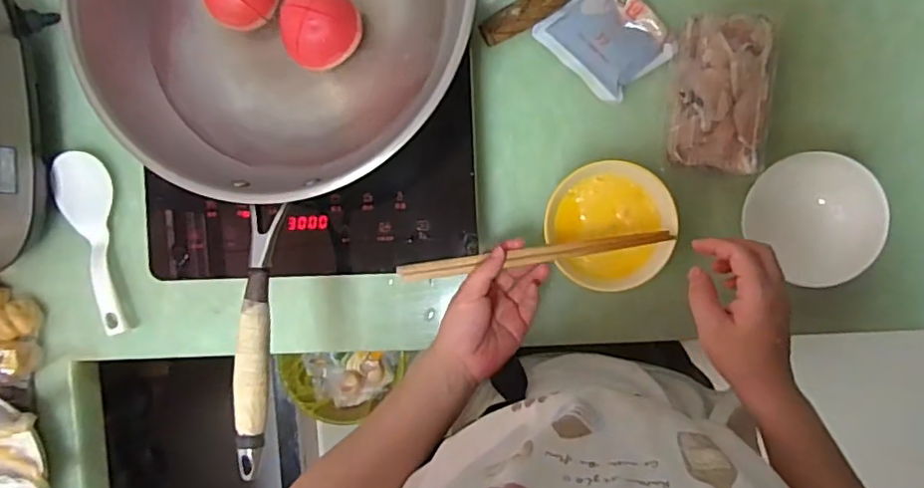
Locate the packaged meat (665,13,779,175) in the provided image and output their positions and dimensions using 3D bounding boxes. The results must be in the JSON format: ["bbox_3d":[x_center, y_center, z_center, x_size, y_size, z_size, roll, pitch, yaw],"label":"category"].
[{"bbox_3d":[0.233,-0.135,0.552,0.081,0.045,0.134,8,92,7],"label":"packaged meat"}]

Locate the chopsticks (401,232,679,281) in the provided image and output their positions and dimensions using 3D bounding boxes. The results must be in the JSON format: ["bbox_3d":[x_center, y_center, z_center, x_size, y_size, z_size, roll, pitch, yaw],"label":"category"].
[{"bbox_3d":[0.061,0.011,0.538,0.238,0.012,0.015,-8,90,8],"label":"chopsticks"}]

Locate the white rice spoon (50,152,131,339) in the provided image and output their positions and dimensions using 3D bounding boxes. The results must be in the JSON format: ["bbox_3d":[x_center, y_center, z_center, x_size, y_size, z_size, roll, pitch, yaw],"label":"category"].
[{"bbox_3d":[-0.394,0.001,0.646,0.064,0.030,0.192,-6,91,8],"label":"white rice spoon"}]

